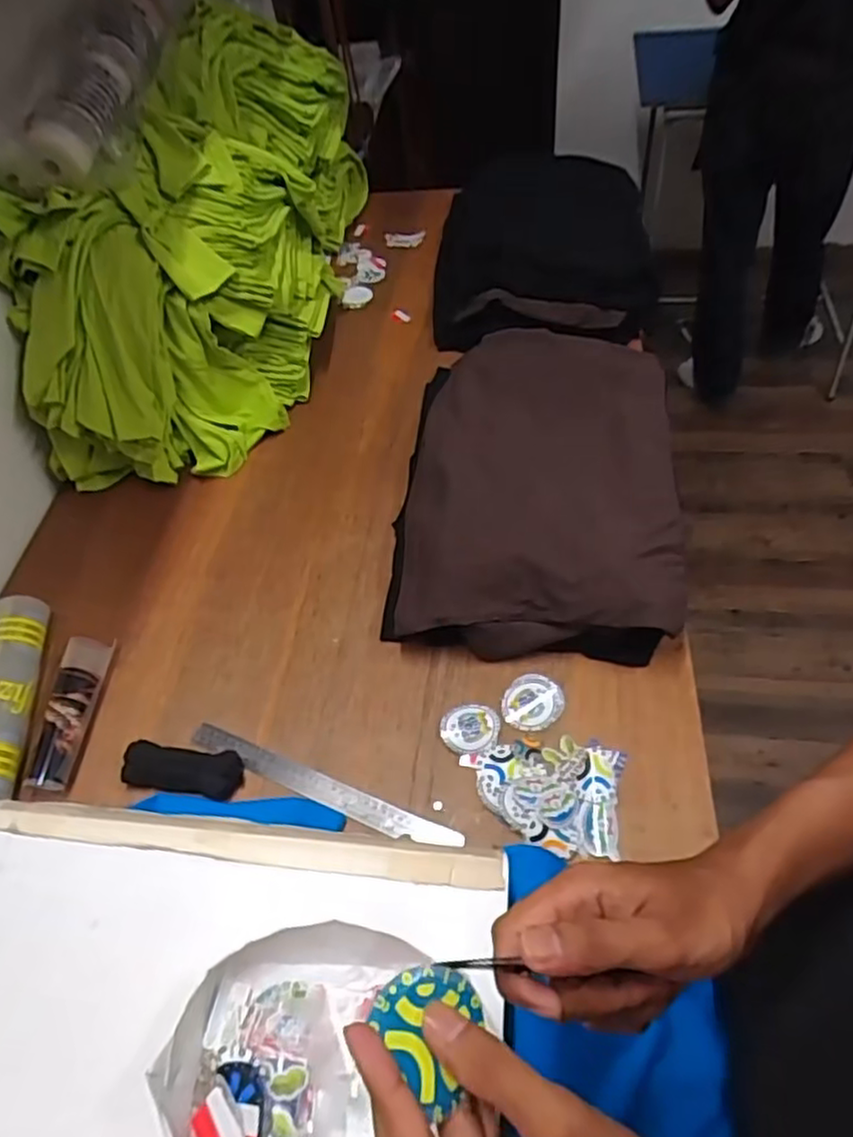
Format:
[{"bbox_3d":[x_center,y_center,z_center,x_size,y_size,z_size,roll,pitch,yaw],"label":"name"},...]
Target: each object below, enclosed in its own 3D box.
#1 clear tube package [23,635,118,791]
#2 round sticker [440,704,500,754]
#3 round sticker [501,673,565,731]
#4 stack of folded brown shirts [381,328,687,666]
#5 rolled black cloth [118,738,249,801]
[{"bbox_3d":[-0.409,0.161,0.786,0.054,0.044,0.179,-2,52,4],"label":"clear tube package"},{"bbox_3d":[0.048,0.174,0.755,0.059,0.006,0.056,-3,52,4],"label":"round sticker"},{"bbox_3d":[0.119,0.147,0.765,0.065,0.010,0.068,-3,52,4],"label":"round sticker"},{"bbox_3d":[0.146,-0.123,0.912,0.352,0.094,0.510,3,53,8],"label":"stack of folded brown shirts"},{"bbox_3d":[-0.263,0.214,0.742,0.122,0.030,0.048,4,53,9],"label":"rolled black cloth"}]

